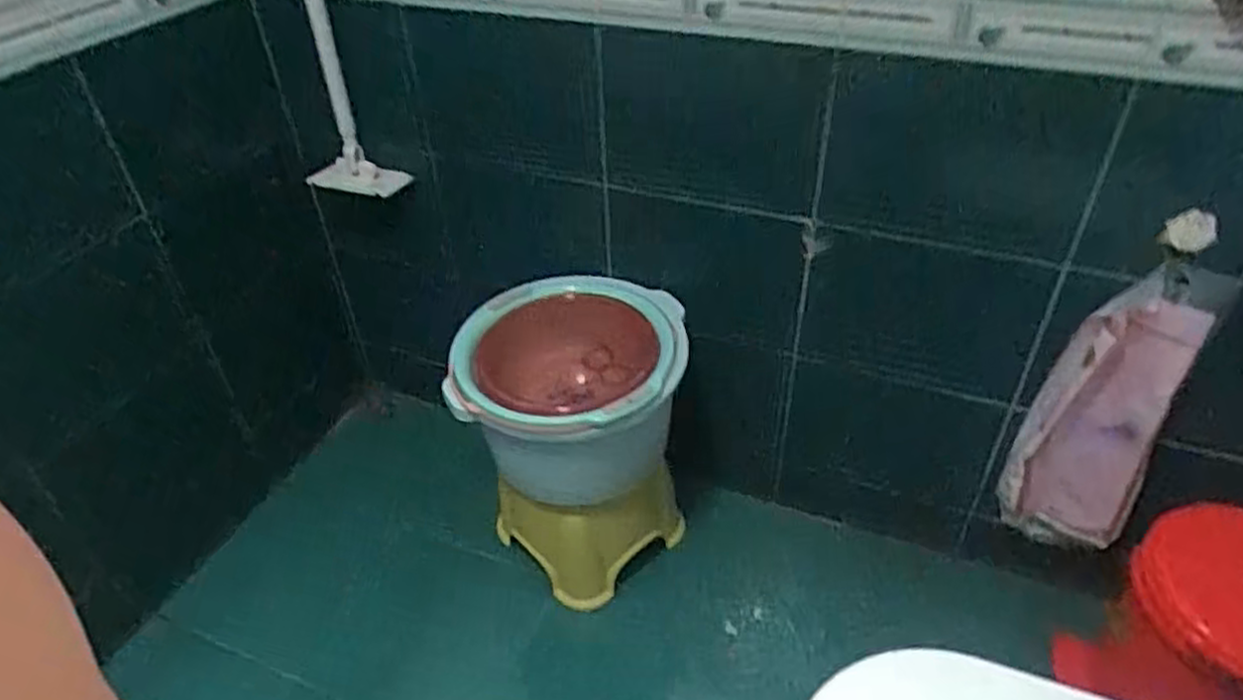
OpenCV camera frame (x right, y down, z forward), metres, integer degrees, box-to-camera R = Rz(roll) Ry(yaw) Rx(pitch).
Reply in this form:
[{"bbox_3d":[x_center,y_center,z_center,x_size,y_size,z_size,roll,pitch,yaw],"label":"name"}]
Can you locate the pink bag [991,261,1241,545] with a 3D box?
[{"bbox_3d":[0.666,0.101,1.105,0.172,0.459,0.068,14,42,20],"label":"pink bag"}]

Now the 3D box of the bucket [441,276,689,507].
[{"bbox_3d":[-0.084,0.060,1.262,0.354,0.207,0.346,-2,39,1],"label":"bucket"}]

